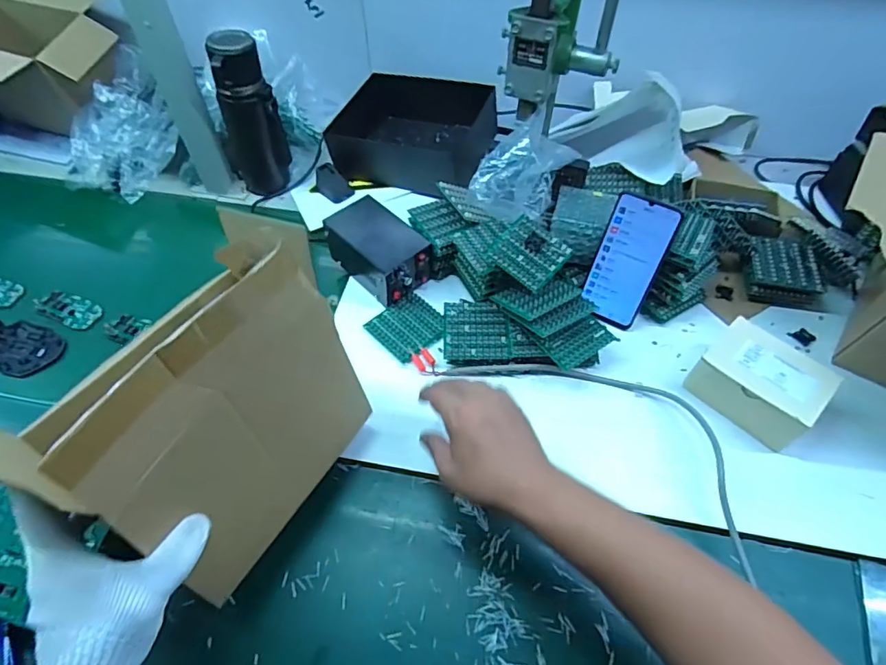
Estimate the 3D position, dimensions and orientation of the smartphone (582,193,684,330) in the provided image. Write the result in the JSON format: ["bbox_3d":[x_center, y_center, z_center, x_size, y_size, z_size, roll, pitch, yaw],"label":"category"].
[{"bbox_3d":[0.226,-0.083,0.634,0.075,0.160,0.009,25,37,20],"label":"smartphone"}]

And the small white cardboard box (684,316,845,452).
[{"bbox_3d":[0.353,0.058,0.580,0.094,0.070,0.122,-36,62,-23],"label":"small white cardboard box"}]

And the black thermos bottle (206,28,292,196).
[{"bbox_3d":[-0.295,-0.323,0.782,0.072,0.228,0.078,-35,61,-22],"label":"black thermos bottle"}]

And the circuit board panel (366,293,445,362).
[{"bbox_3d":[-0.046,-0.009,0.669,0.083,0.006,0.082,-38,62,-24],"label":"circuit board panel"}]

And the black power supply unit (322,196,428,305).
[{"bbox_3d":[-0.088,-0.113,0.706,0.087,0.059,0.144,-37,62,-24],"label":"black power supply unit"}]

